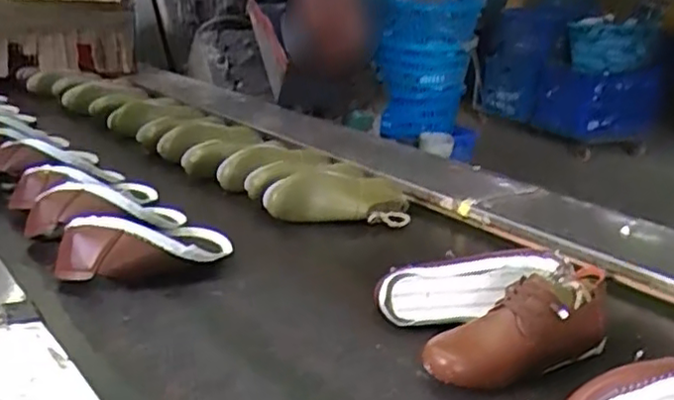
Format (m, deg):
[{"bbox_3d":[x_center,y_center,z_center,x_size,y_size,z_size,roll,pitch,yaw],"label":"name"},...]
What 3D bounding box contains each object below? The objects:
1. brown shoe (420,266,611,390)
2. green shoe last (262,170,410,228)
[{"bbox_3d":[0.194,0.131,0.693,0.231,0.082,0.068,-7,20,-27],"label":"brown shoe"},{"bbox_3d":[-0.002,-0.005,1.087,0.227,0.067,0.087,0,18,-8],"label":"green shoe last"}]

